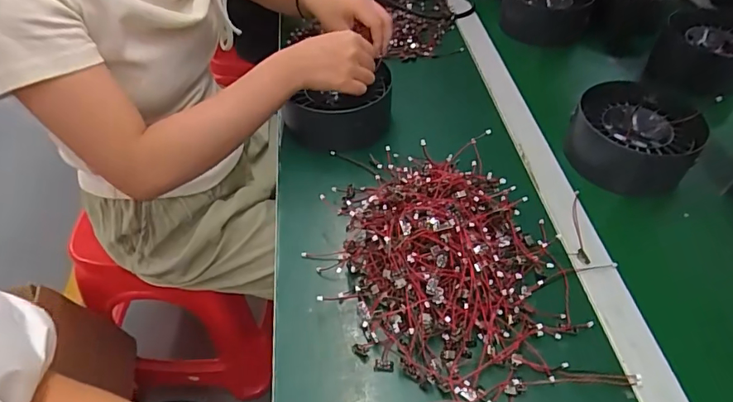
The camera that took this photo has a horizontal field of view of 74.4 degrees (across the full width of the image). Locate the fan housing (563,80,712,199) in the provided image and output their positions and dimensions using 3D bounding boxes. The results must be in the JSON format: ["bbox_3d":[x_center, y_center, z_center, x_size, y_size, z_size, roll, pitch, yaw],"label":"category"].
[{"bbox_3d":[0.337,-0.088,0.609,0.138,0.076,0.165,30,53,21],"label":"fan housing"}]

